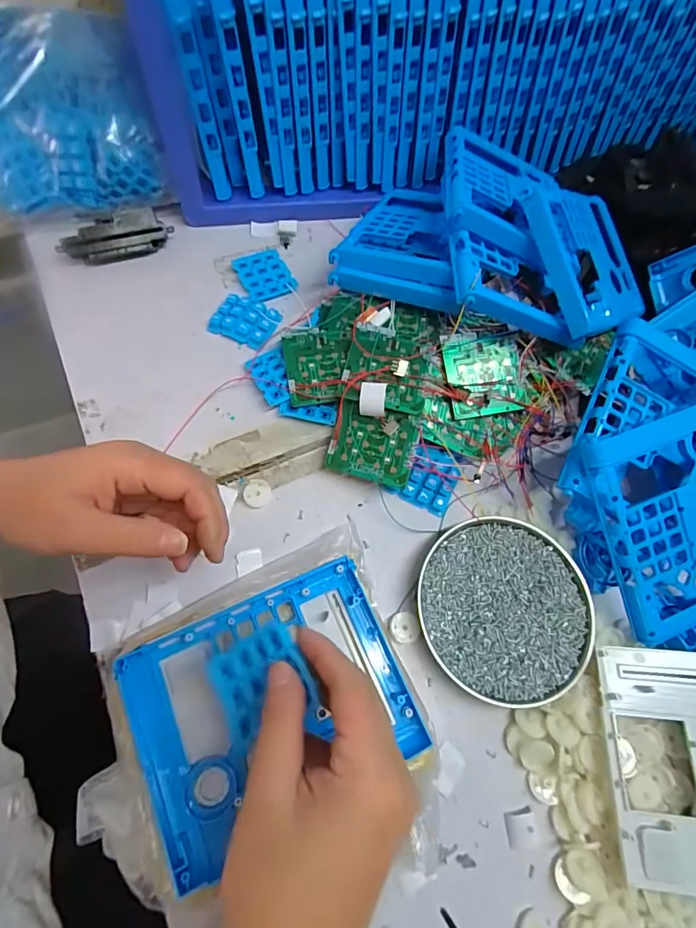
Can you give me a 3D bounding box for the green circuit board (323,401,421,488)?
[{"bbox_3d":[0.020,-0.017,0.375,0.072,0.008,0.061,14,85,14],"label":"green circuit board"}]

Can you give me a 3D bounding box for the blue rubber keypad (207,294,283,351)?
[{"bbox_3d":[-0.099,-0.139,0.426,0.058,0.013,0.049,26,67,5],"label":"blue rubber keypad"}]

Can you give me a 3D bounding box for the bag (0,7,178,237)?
[{"bbox_3d":[-0.299,-0.346,0.441,0.198,0.101,0.218,-14,70,-11],"label":"bag"}]

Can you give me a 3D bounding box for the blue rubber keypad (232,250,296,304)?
[{"bbox_3d":[-0.084,-0.193,0.452,0.050,0.010,0.061,-24,72,-15],"label":"blue rubber keypad"}]

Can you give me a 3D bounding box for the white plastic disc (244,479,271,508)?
[{"bbox_3d":[-0.077,0.025,0.373,0.022,0.009,0.020,2,67,-5],"label":"white plastic disc"}]

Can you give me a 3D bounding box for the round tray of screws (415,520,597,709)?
[{"bbox_3d":[0.124,0.111,0.349,0.131,0.018,0.132,0,69,-1],"label":"round tray of screws"}]

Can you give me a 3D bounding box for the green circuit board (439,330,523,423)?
[{"bbox_3d":[0.120,-0.079,0.389,0.072,0.007,0.073,-7,86,-14],"label":"green circuit board"}]

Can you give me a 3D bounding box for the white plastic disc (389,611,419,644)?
[{"bbox_3d":[0.044,0.127,0.343,0.023,0.005,0.022,-4,68,-7],"label":"white plastic disc"}]

